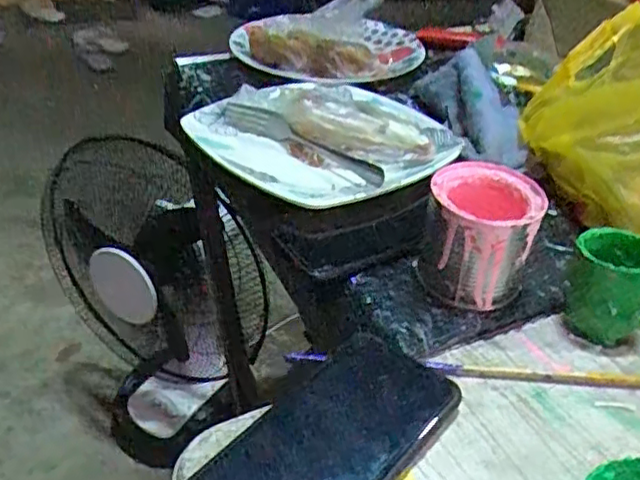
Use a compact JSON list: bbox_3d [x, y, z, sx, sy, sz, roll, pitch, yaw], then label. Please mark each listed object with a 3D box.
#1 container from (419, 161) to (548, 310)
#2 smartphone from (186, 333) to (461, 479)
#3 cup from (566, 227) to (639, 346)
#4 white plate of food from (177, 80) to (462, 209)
[{"bbox_3d":[0.104,-0.002,0.425,0.067,0.076,0.072,14,37,14],"label":"container"},{"bbox_3d":[0.003,0.107,0.334,0.077,0.012,0.165,29,43,30],"label":"smartphone"},{"bbox_3d":[0.181,0.029,0.407,0.049,0.059,0.046,23,40,24],"label":"cup"},{"bbox_3d":[0.008,-0.097,0.553,0.188,0.051,0.200,-27,46,-34],"label":"white plate of food"}]

